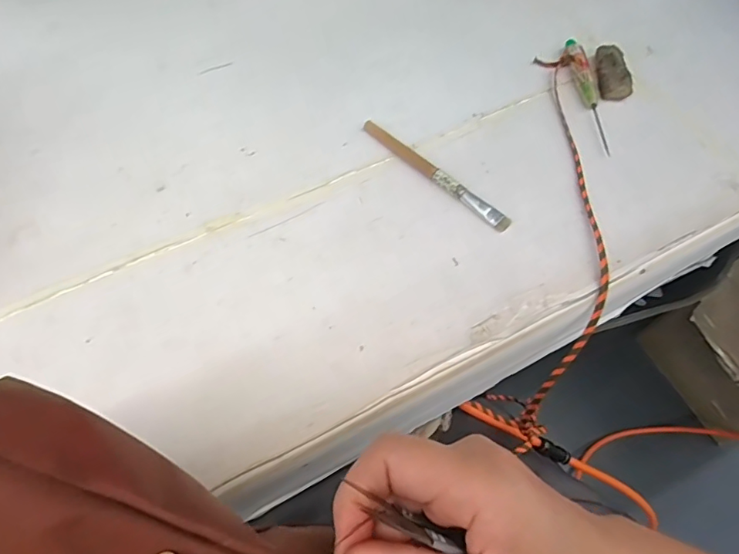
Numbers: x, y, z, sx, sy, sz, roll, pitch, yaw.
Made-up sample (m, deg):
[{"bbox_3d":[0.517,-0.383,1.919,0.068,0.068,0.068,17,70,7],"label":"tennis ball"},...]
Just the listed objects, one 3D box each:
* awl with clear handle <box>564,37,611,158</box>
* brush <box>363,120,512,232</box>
[{"bbox_3d":[0.164,-0.141,0.388,0.013,0.008,0.118,-3,61,1],"label":"awl with clear handle"},{"bbox_3d":[0.044,-0.074,0.360,0.012,0.007,0.130,-41,67,-18],"label":"brush"}]

